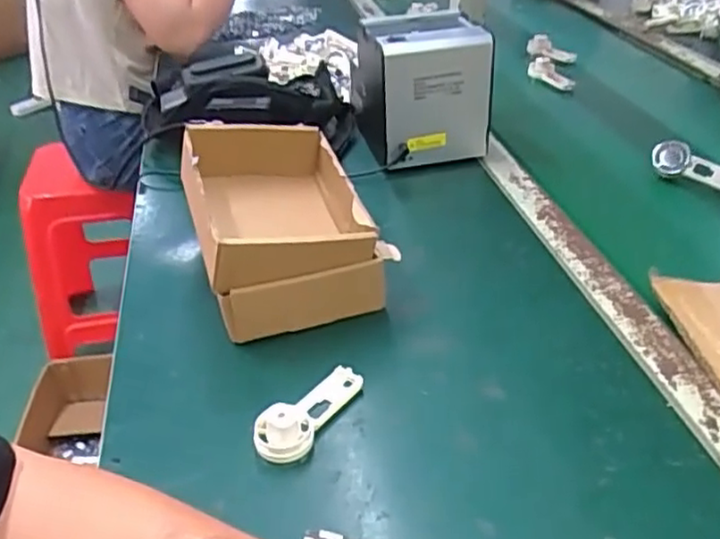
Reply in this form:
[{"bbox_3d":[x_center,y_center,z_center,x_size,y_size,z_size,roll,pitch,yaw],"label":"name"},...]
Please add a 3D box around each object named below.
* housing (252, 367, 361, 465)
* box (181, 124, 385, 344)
[{"bbox_3d":[-0.038,0.097,0.481,0.037,0.031,0.091,16,39,27],"label":"housing"},{"bbox_3d":[-0.071,-0.041,0.602,0.142,0.123,0.172,-14,36,-14],"label":"box"}]

